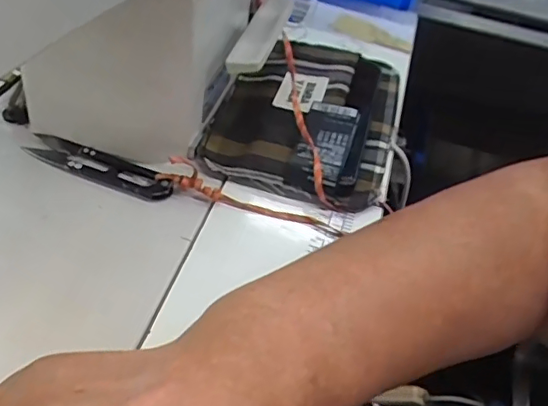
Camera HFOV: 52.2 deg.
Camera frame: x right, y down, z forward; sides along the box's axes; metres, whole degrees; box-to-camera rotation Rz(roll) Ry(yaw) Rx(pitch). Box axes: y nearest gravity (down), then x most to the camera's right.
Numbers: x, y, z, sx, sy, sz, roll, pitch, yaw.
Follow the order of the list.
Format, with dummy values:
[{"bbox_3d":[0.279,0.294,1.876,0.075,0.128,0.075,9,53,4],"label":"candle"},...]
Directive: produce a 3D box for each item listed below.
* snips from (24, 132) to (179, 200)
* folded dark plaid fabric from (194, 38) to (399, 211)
[{"bbox_3d":[-0.113,-0.023,0.364,0.101,0.010,0.026,19,44,9],"label":"snips"},{"bbox_3d":[0.030,-0.081,0.433,0.128,0.029,0.202,16,43,5],"label":"folded dark plaid fabric"}]

